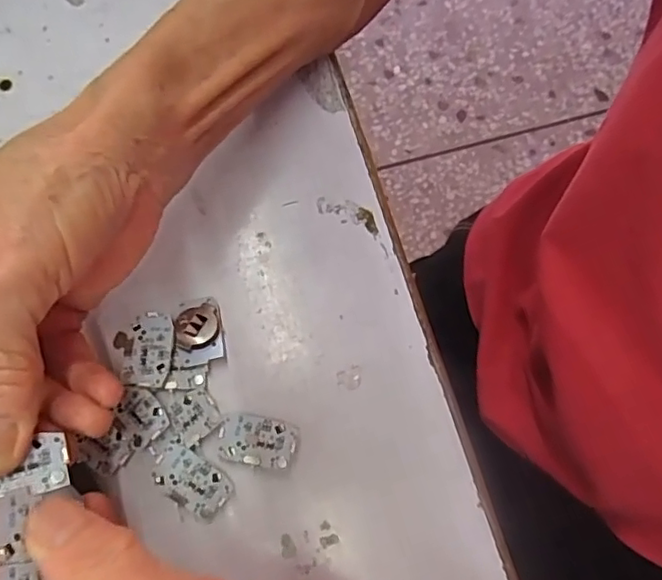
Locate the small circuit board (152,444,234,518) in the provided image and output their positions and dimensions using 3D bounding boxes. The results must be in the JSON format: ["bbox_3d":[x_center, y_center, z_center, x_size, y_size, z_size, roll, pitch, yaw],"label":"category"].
[{"bbox_3d":[-0.052,0.072,0.225,0.029,0.005,0.017,31,76,8],"label":"small circuit board"}]

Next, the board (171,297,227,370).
[{"bbox_3d":[-0.053,0.016,0.241,0.019,0.009,0.028,-12,74,-4],"label":"board"}]

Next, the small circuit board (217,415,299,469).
[{"bbox_3d":[-0.028,0.058,0.231,0.029,0.005,0.018,6,74,1],"label":"small circuit board"}]

